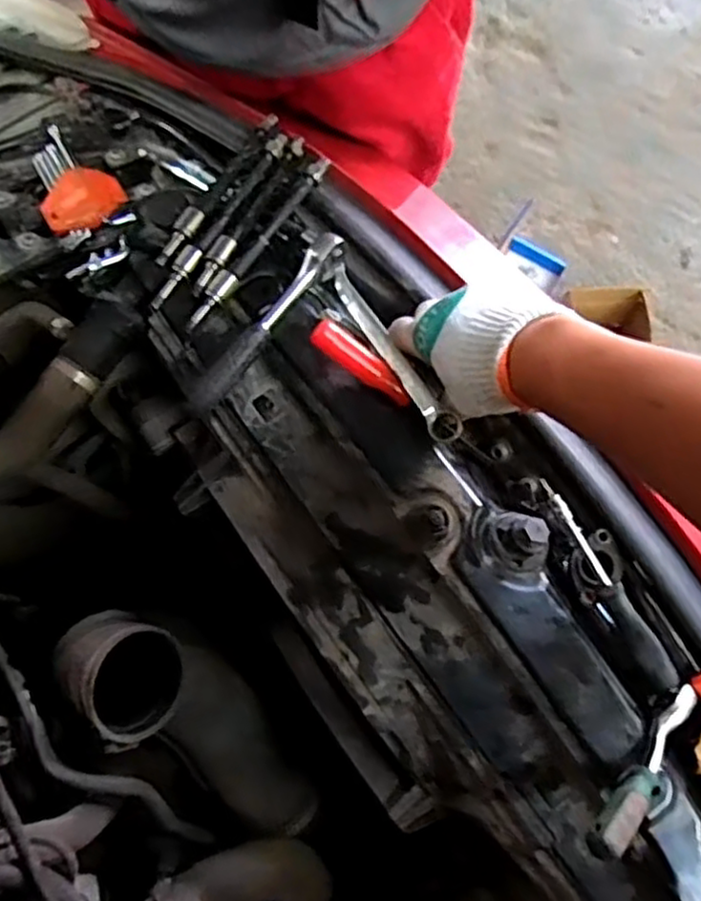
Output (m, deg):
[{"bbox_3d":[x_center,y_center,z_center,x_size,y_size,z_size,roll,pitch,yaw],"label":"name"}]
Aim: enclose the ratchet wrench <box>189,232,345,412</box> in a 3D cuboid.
[{"bbox_3d":[-0.064,-0.105,0.579,0.025,0.026,0.184,33,77,9],"label":"ratchet wrench"}]

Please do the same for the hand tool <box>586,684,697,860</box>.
[{"bbox_3d":[0.206,0.222,0.493,0.033,0.028,0.144,45,53,12],"label":"hand tool"}]

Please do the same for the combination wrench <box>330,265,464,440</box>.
[{"bbox_3d":[0.033,-0.081,0.578,0.022,0.014,0.186,-28,65,-8],"label":"combination wrench"}]

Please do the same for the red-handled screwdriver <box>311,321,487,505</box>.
[{"bbox_3d":[0.041,-0.033,0.568,0.034,0.023,0.183,-44,96,-11],"label":"red-handled screwdriver"}]

